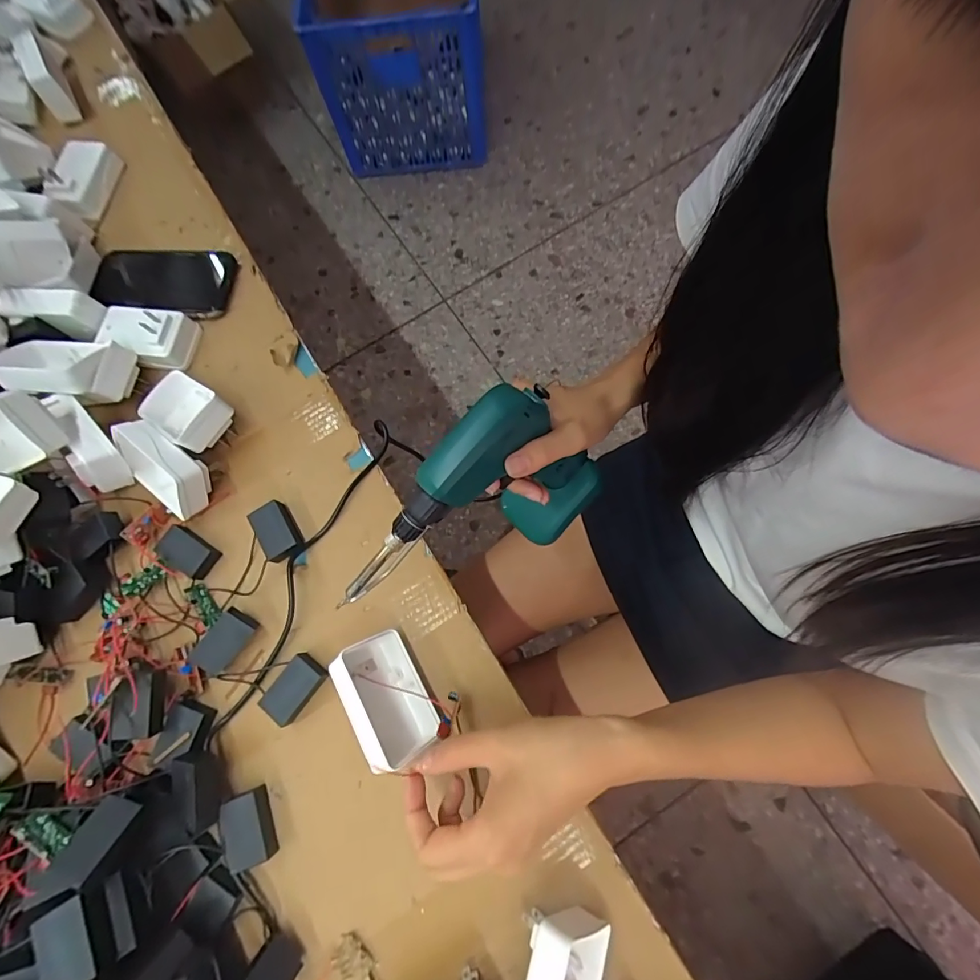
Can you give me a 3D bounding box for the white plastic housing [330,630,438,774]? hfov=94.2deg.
[{"bbox_3d":[-0.080,0.158,0.343,0.038,0.060,0.092,-40,67,27],"label":"white plastic housing"}]

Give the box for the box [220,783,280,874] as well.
[{"bbox_3d":[-0.183,0.257,0.346,0.031,0.017,0.048,-20,72,-5],"label":"box"}]

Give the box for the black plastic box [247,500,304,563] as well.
[{"bbox_3d":[-0.192,0.037,0.409,0.031,0.016,0.052,-31,73,-8],"label":"black plastic box"}]

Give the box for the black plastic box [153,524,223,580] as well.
[{"bbox_3d":[-0.273,0.055,0.409,0.052,0.015,0.030,28,74,11],"label":"black plastic box"}]

